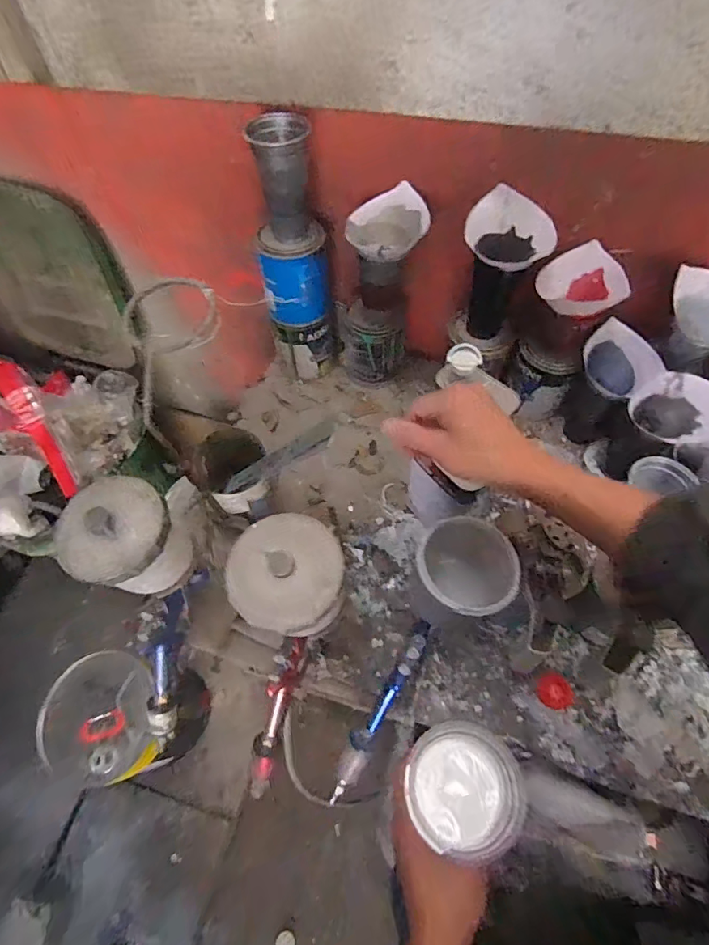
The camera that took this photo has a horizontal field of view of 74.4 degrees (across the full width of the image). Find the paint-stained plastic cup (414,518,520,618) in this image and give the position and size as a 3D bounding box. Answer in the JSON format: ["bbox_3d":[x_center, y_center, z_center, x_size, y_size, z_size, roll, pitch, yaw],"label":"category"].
[{"bbox_3d":[0.112,0.106,0.490,0.096,0.104,0.097,-1,61,2],"label":"paint-stained plastic cup"}]

